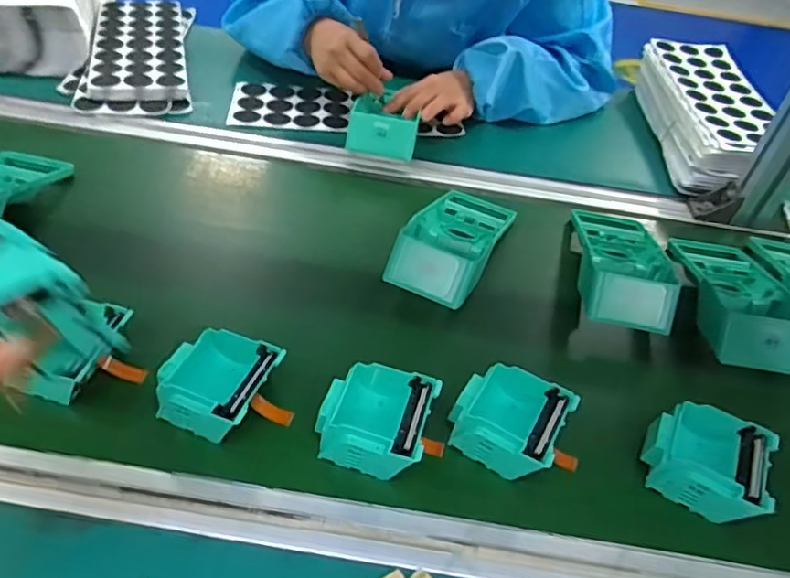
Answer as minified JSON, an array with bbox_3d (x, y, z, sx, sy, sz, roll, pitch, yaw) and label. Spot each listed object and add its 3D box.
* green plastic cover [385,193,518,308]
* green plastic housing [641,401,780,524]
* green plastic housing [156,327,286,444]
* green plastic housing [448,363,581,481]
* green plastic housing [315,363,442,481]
[{"bbox_3d":[0.062,-0.056,0.598,0.082,0.052,0.184,22,47,14],"label":"green plastic cover"},{"bbox_3d":[0.233,0.131,0.449,0.079,0.045,0.071,22,47,15],"label":"green plastic housing"},{"bbox_3d":[-0.135,0.073,0.452,0.075,0.040,0.075,17,46,10],"label":"green plastic housing"},{"bbox_3d":[0.087,0.103,0.458,0.078,0.042,0.073,25,48,17],"label":"green plastic housing"},{"bbox_3d":[-0.014,0.096,0.445,0.078,0.035,0.080,17,46,10],"label":"green plastic housing"}]

